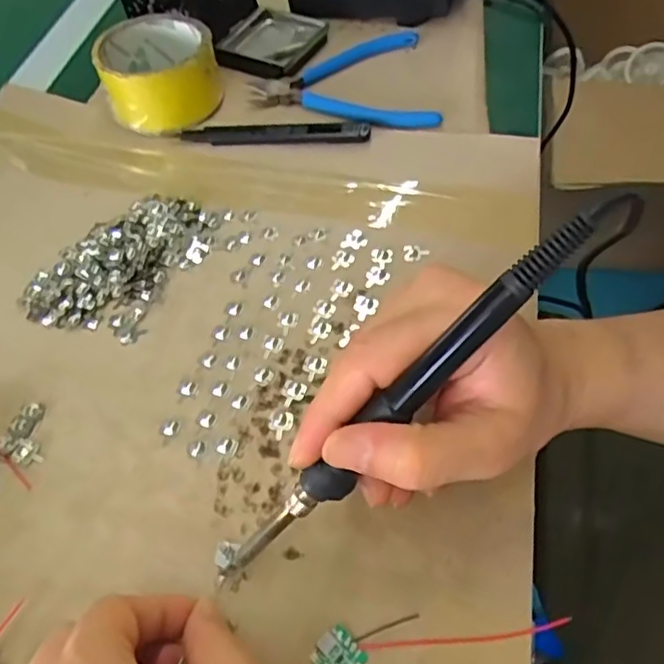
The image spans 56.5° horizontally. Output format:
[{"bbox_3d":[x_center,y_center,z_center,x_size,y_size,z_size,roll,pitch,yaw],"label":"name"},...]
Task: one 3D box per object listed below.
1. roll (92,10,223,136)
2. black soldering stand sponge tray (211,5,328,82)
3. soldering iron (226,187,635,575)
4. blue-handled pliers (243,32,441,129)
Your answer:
[{"bbox_3d":[-0.128,-0.196,0.464,0.082,0.044,0.086,-12,56,-5],"label":"roll"},{"bbox_3d":[-0.051,-0.240,0.507,0.074,0.010,0.081,24,60,19],"label":"black soldering stand sponge tray"},{"bbox_3d":[0.025,0.031,0.231,0.212,0.017,0.015,-49,56,22],"label":"soldering iron"},{"bbox_3d":[0.007,-0.190,0.473,0.131,0.008,0.110,-7,55,-1],"label":"blue-handled pliers"}]

